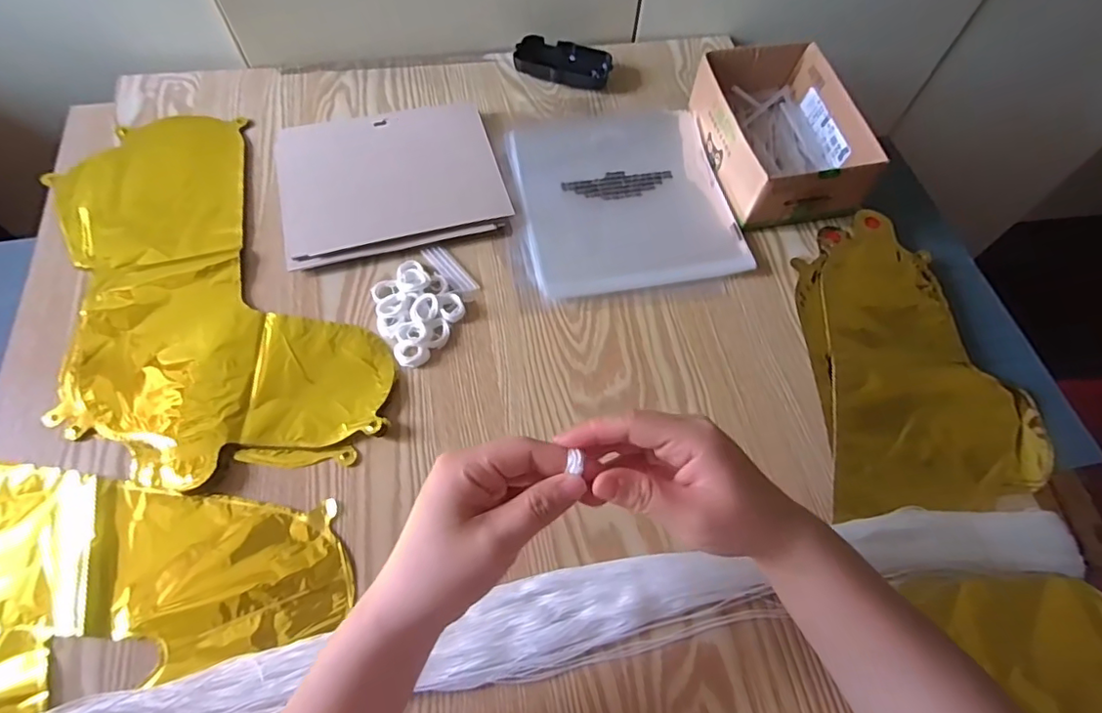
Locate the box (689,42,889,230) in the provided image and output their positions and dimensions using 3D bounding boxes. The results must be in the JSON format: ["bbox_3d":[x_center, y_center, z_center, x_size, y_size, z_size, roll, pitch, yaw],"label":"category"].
[{"bbox_3d":[0.228,-0.223,0.560,0.124,0.070,0.178,-10,63,-7],"label":"box"}]

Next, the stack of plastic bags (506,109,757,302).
[{"bbox_3d":[0.071,-0.167,0.558,0.205,0.012,0.225,-8,63,-7],"label":"stack of plastic bags"}]

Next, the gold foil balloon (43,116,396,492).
[{"bbox_3d":[-0.320,-0.063,0.488,0.219,0.012,0.418,-30,68,-16],"label":"gold foil balloon"}]

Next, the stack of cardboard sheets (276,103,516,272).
[{"bbox_3d":[-0.159,-0.181,0.551,0.208,0.017,0.173,-15,64,-10],"label":"stack of cardboard sheets"}]

